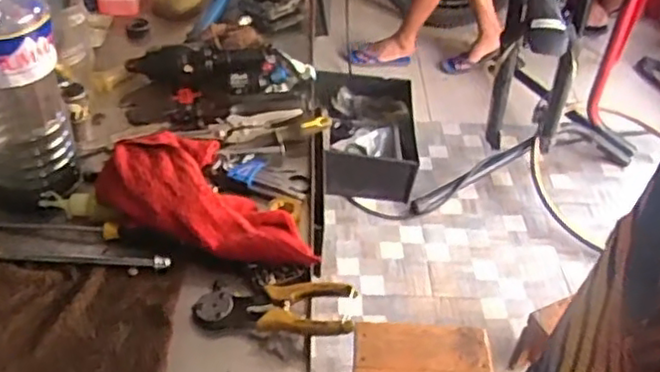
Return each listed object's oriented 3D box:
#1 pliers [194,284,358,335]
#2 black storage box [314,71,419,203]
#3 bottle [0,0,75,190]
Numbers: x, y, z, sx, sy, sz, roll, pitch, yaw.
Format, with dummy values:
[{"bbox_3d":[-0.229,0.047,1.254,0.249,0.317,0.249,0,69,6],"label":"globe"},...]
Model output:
[{"bbox_3d":[-0.062,0.131,0.705,0.172,0.023,0.062,-2,41,12],"label":"pliers"},{"bbox_3d":[0.080,-0.116,1.537,0.238,0.148,0.321,-1,43,-6],"label":"black storage box"},{"bbox_3d":[-0.350,-0.111,0.733,0.106,0.285,0.097,-21,48,-25],"label":"bottle"}]

